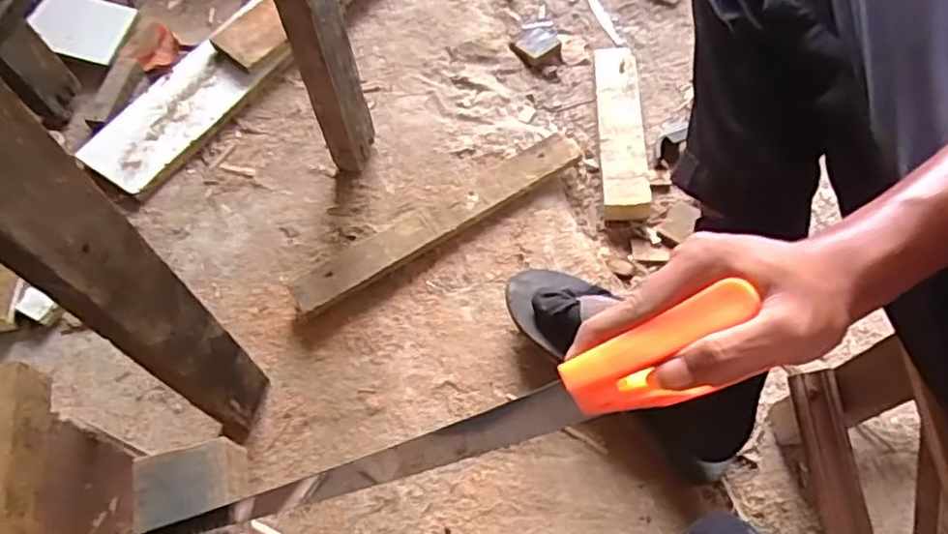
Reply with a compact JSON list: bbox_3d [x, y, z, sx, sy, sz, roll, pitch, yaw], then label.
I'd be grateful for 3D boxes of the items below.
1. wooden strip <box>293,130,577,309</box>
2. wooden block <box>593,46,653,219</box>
[{"bbox_3d":[-0.039,-0.058,0.780,0.373,0.027,0.048,-31,64,-13],"label":"wooden strip"},{"bbox_3d":[0.189,-0.178,0.861,0.061,0.038,0.267,-1,61,3],"label":"wooden block"}]

